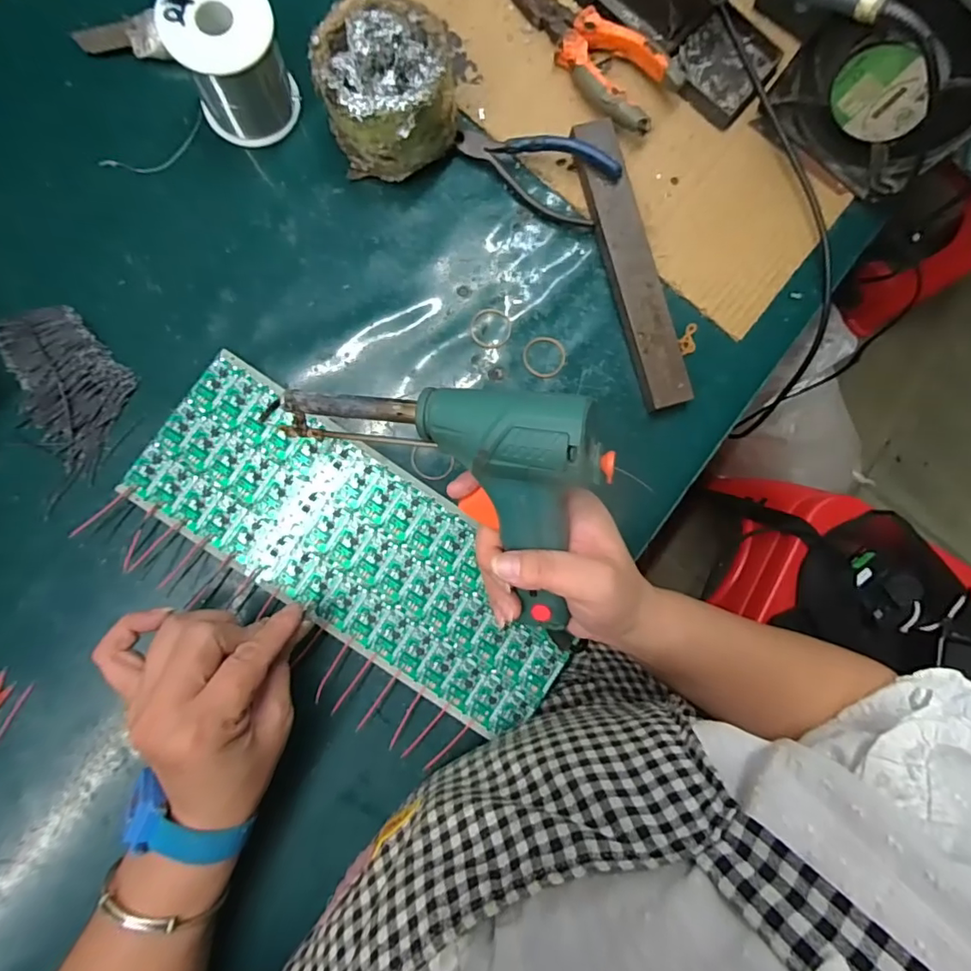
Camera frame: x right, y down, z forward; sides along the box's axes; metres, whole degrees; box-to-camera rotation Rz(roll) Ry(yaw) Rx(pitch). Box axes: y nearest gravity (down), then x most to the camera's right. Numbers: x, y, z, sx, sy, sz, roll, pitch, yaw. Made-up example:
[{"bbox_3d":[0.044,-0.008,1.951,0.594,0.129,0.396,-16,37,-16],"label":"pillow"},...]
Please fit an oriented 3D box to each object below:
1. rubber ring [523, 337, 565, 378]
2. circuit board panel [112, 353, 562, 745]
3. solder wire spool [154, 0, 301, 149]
[{"bbox_3d":[0.043,-0.093,0.382,0.030,0.004,0.030,1,86,-7],"label":"rubber ring"},{"bbox_3d":[-0.084,0.044,0.356,0.301,0.008,0.118,38,82,0],"label":"circuit board panel"},{"bbox_3d":[-0.164,-0.277,0.345,0.066,0.068,0.062,-23,89,-8],"label":"solder wire spool"}]

